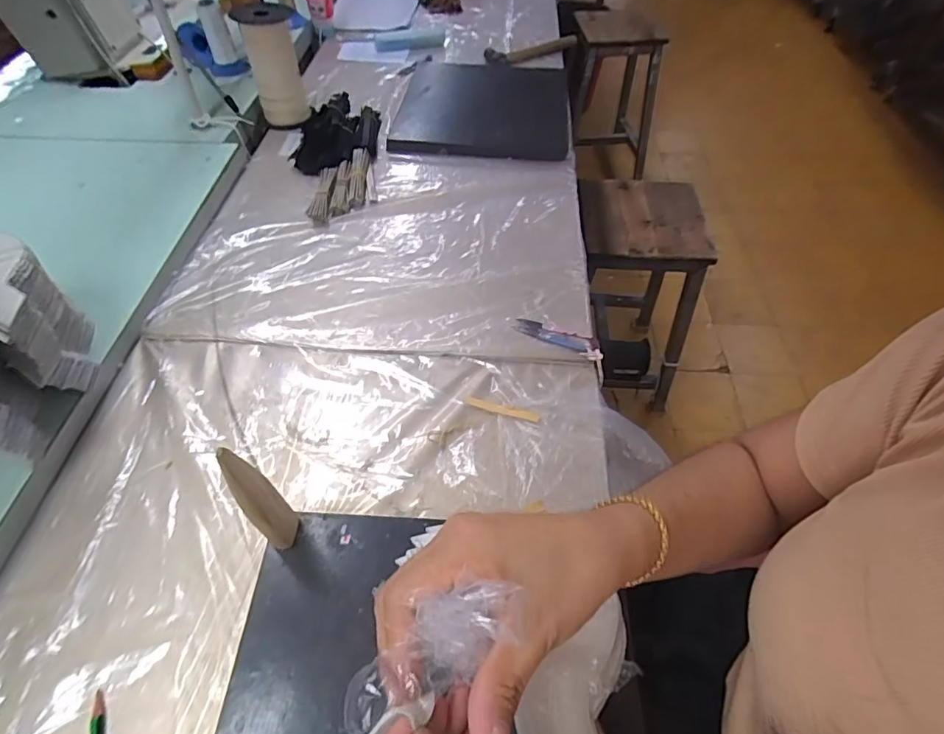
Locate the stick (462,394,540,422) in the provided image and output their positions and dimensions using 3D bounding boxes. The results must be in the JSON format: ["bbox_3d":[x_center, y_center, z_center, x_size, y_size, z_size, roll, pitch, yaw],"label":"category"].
[{"bbox_3d":[0.032,0.044,0.537,0.081,0.004,0.009,15,54,9],"label":"stick"}]

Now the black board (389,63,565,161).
[{"bbox_3d":[0.024,-0.479,0.920,0.294,0.026,0.328,6,53,3],"label":"black board"}]

